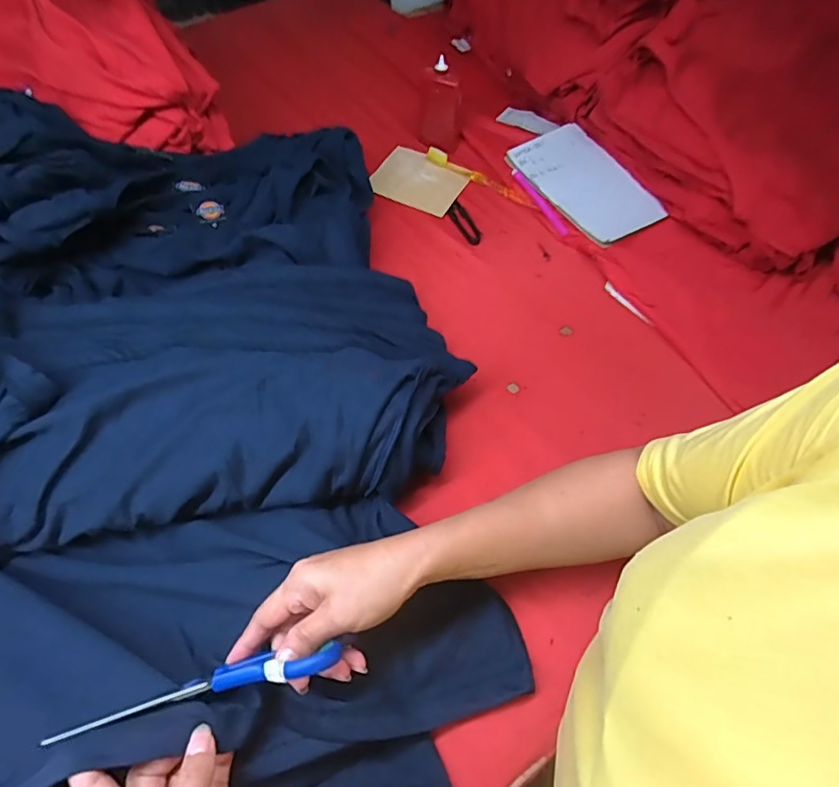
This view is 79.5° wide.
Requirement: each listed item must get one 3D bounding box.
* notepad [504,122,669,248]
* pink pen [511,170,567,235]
[{"bbox_3d":[0.224,-0.285,0.675,0.124,0.014,0.200,-31,66,-13],"label":"notepad"},{"bbox_3d":[0.160,-0.255,0.669,0.010,0.014,0.129,-22,59,-12],"label":"pink pen"}]

